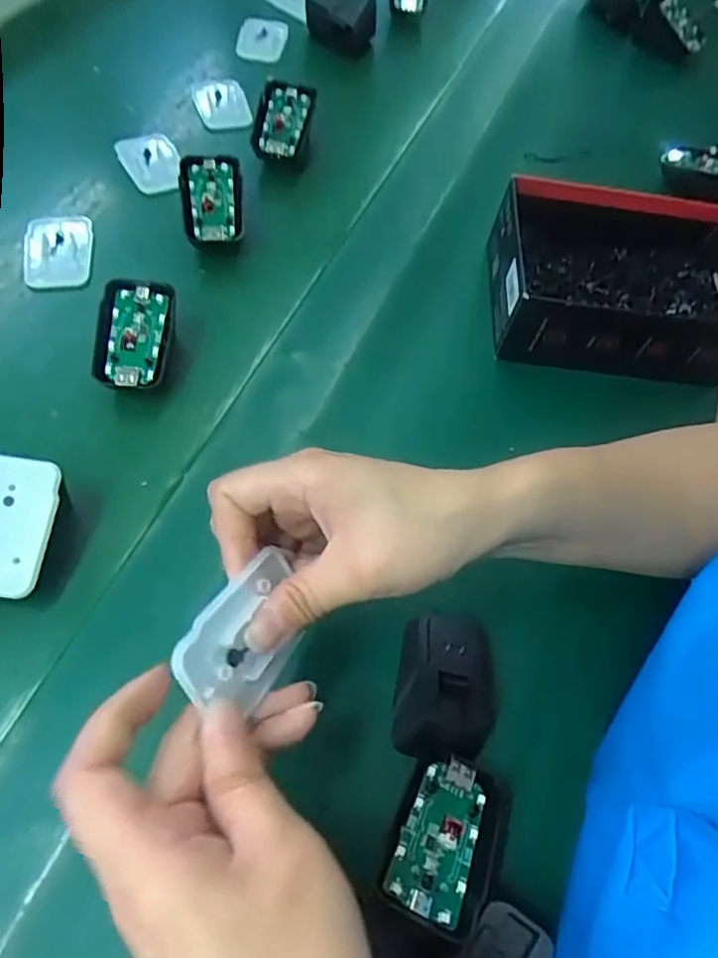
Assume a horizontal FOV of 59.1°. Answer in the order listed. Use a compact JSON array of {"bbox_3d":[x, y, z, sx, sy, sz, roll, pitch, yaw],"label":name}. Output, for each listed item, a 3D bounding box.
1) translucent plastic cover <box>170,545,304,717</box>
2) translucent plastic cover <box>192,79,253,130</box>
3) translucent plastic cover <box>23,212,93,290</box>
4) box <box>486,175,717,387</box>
[{"bbox_3d":[-0.041,0.058,0.241,0.041,0.006,0.068,59,41,-18],"label":"translucent plastic cover"},{"bbox_3d":[-0.121,-0.332,0.563,0.044,0.007,0.078,-15,63,-13],"label":"translucent plastic cover"},{"bbox_3d":[-0.217,-0.165,0.457,0.045,0.006,0.073,-5,60,-10],"label":"translucent plastic cover"},{"bbox_3d":[0.189,-0.141,0.452,0.178,0.061,0.122,8,59,-2],"label":"box"}]

